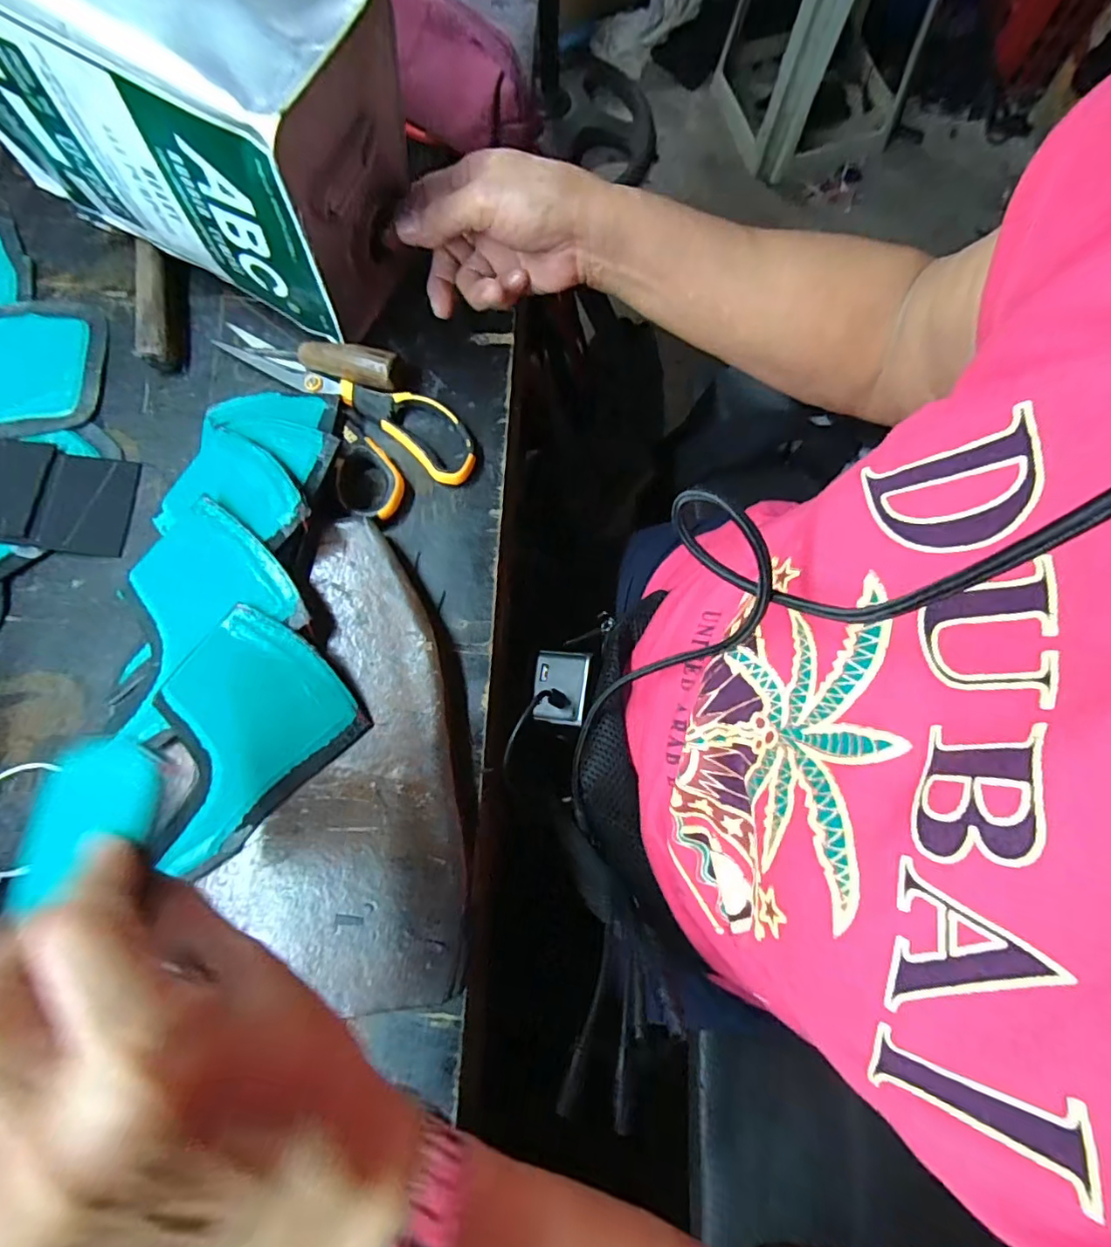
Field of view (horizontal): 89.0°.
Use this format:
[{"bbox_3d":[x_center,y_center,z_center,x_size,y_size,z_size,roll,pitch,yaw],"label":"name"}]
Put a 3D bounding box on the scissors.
[{"bbox_3d":[-0.140,-0.154,0.383,0.093,0.011,0.189,-37,80,-7],"label":"scissors"}]

